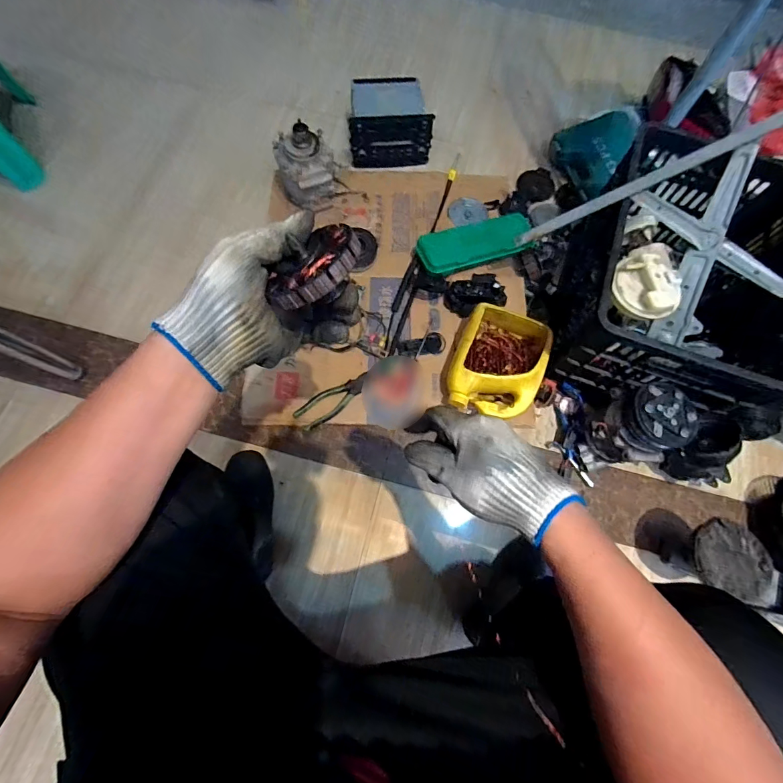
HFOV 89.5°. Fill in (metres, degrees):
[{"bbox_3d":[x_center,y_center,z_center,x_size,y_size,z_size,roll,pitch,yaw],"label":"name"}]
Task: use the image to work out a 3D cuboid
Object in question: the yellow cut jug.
[{"bbox_3d":[0.223,-0.056,0.832,0.177,0.088,0.226,18,71,5],"label":"yellow cut jug"}]

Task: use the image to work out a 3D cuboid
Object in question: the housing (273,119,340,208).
[{"bbox_3d":[-0.207,-0.540,0.959,0.140,0.170,0.128,-14,72,-6],"label":"housing"}]

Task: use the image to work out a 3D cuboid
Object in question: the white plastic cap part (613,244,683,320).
[{"bbox_3d":[0.439,-0.185,0.681,0.110,0.036,0.115,15,71,4],"label":"white plastic cap part"}]

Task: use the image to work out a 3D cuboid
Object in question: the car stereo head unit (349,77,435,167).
[{"bbox_3d":[-0.005,-0.717,1.056,0.206,0.112,0.195,-3,71,-2],"label":"car stereo head unit"}]

